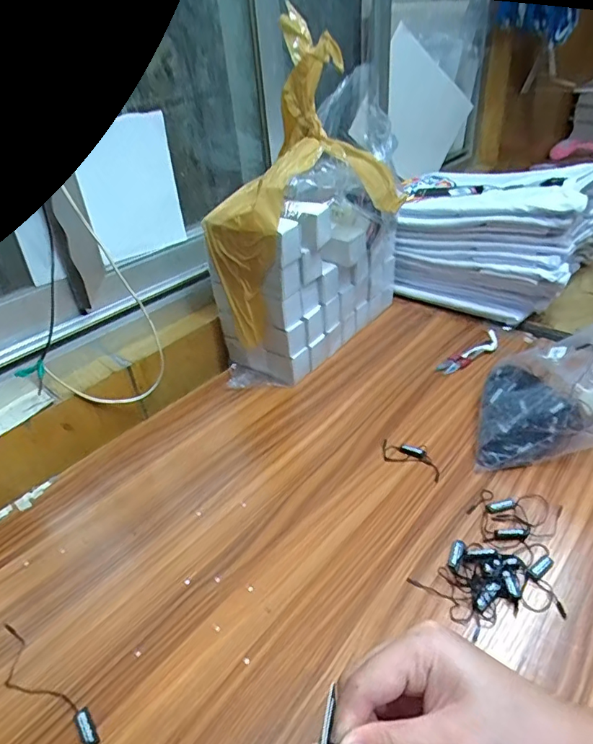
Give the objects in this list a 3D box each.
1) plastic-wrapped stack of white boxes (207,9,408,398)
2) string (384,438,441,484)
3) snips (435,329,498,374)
[{"bbox_3d":[0.027,-0.204,0.660,0.131,0.369,0.297,26,45,37],"label":"plastic-wrapped stack of white boxes"},{"bbox_3d":[0.126,0.093,0.538,0.069,0.008,0.036,14,39,25],"label":"string"},{"bbox_3d":[0.250,-0.028,0.686,0.125,0.015,0.031,-26,40,-27],"label":"snips"}]

